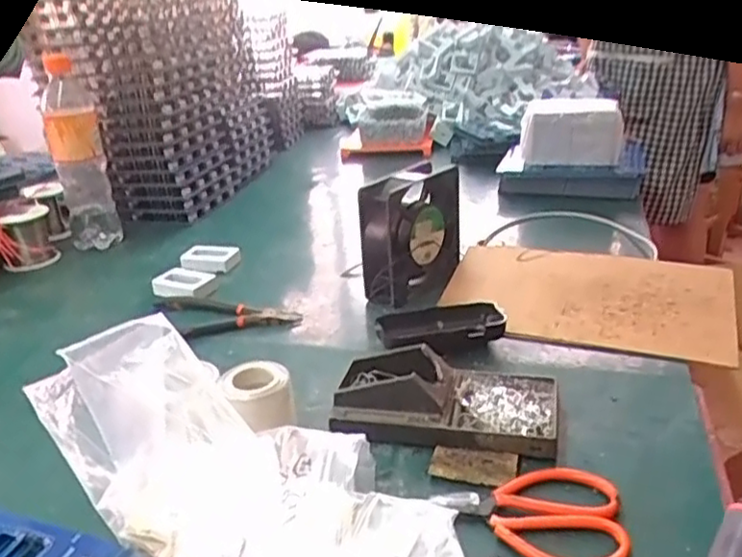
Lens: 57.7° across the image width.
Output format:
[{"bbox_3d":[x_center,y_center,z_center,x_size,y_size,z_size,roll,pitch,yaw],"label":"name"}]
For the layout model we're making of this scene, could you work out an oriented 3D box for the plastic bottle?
[{"bbox_3d":[-0.369,-0.152,0.853,0.061,0.242,0.053,-11,25,-15],"label":"plastic bottle"}]

